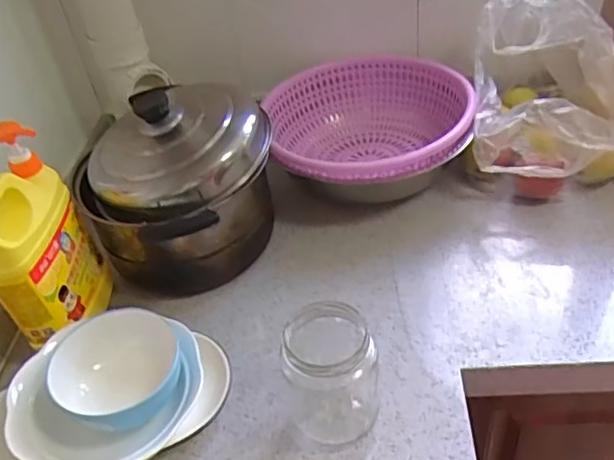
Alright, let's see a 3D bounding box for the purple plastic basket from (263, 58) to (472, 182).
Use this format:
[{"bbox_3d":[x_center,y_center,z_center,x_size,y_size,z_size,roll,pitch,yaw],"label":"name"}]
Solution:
[{"bbox_3d":[0.095,-0.137,0.909,0.288,0.121,0.289,-4,41,4],"label":"purple plastic basket"}]

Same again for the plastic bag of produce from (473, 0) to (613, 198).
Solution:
[{"bbox_3d":[0.342,-0.192,0.867,0.199,0.208,0.266,5,42,14],"label":"plastic bag of produce"}]

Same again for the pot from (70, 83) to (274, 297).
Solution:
[{"bbox_3d":[-0.173,-0.046,0.765,0.214,0.210,0.223,-4,41,4],"label":"pot"}]

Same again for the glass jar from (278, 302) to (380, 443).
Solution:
[{"bbox_3d":[0.023,0.140,0.587,0.084,0.126,0.077,-4,41,4],"label":"glass jar"}]

